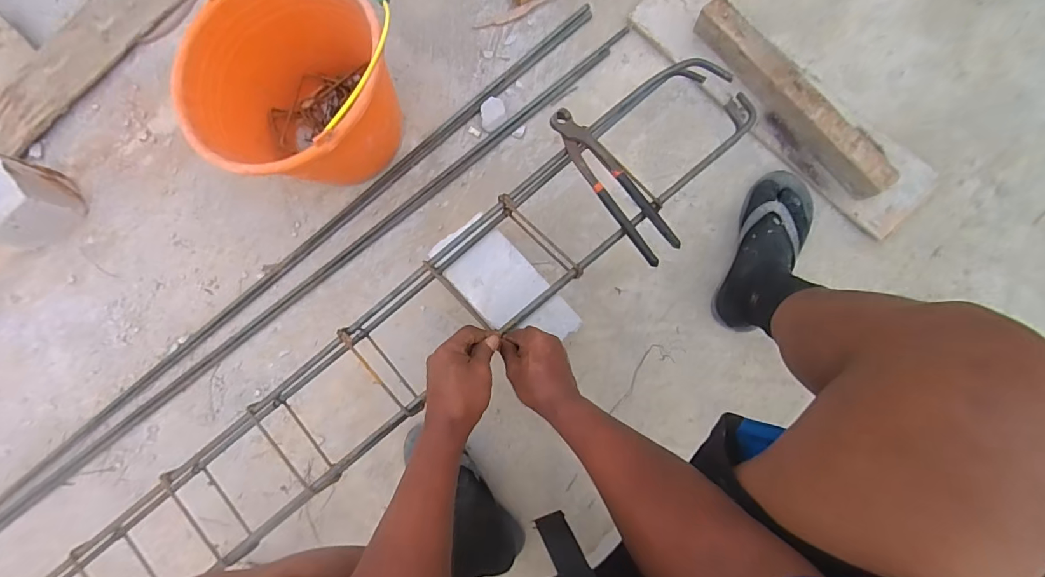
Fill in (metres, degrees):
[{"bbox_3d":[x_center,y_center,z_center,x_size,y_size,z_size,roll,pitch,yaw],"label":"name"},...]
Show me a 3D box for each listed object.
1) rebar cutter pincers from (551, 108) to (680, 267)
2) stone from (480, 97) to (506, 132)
[{"bbox_3d":[0.114,-0.135,0.567,0.049,0.019,0.226,-35,82,2],"label":"rebar cutter pincers"},{"bbox_3d":[-0.054,-0.320,0.815,0.044,0.012,0.063,-7,85,5],"label":"stone"}]

